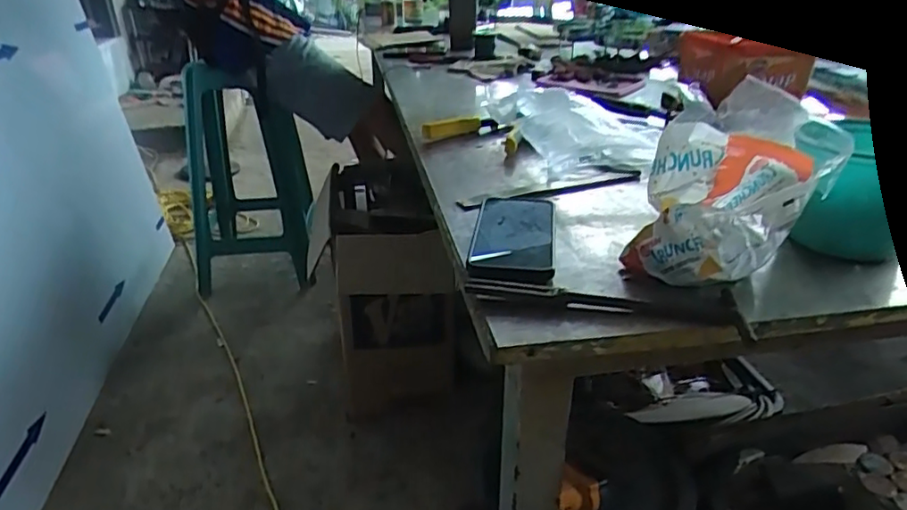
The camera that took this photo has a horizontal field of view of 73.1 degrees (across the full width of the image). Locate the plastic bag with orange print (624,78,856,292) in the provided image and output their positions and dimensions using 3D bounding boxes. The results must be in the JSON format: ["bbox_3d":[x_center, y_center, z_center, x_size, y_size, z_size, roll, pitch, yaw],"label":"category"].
[{"bbox_3d":[0.235,-0.049,0.521,0.143,0.147,0.156,20,34,37],"label":"plastic bag with orange print"}]

